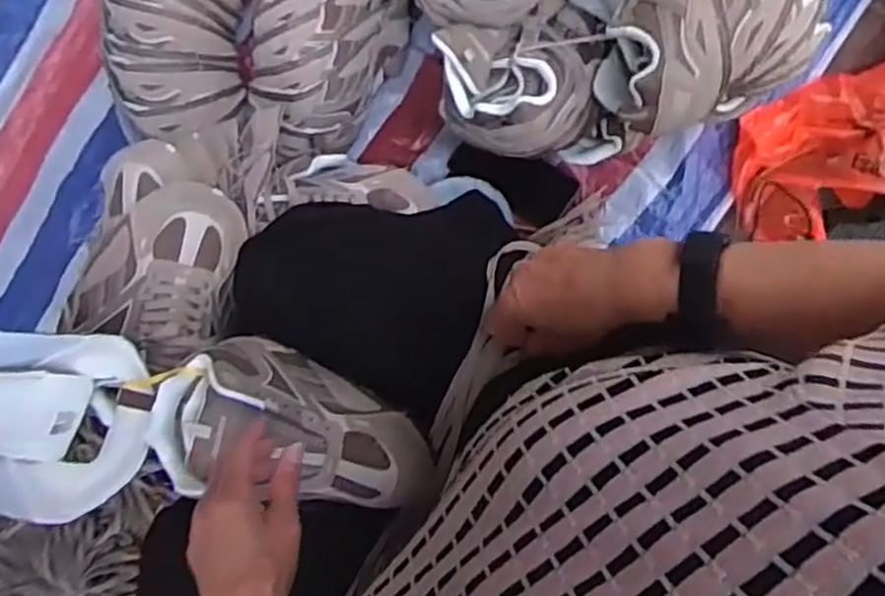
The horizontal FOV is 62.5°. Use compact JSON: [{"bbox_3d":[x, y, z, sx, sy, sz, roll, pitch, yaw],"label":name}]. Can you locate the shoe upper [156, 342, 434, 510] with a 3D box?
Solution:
[{"bbox_3d":[-0.126,0.119,0.610,0.226,0.075,0.125,16,94,-4],"label":"shoe upper"}]

